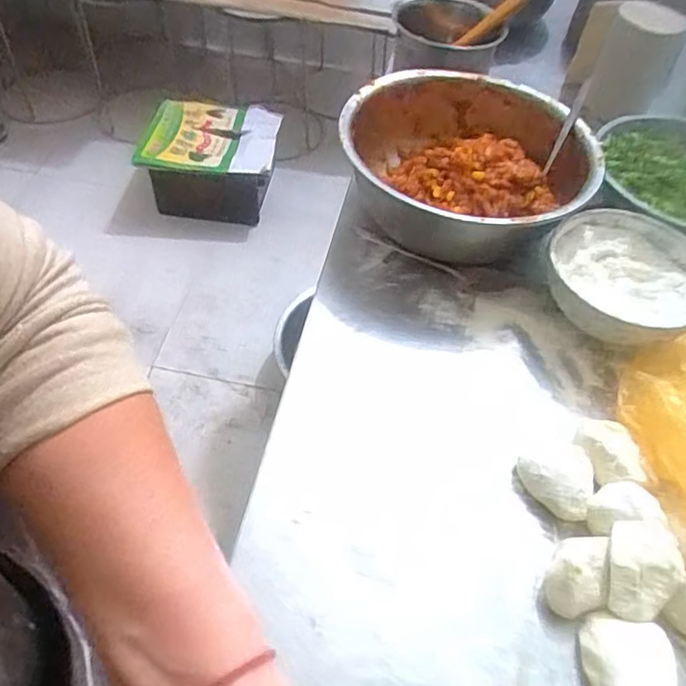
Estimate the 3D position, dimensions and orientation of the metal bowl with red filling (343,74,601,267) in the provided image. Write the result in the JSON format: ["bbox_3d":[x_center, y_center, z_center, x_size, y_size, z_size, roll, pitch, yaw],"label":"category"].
[{"bbox_3d":[0.120,-0.174,0.636,0.231,0.089,0.229,2,52,-2],"label":"metal bowl with red filling"}]

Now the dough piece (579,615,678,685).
[{"bbox_3d":[0.174,0.198,0.383,0.056,0.024,0.053,10,52,5],"label":"dough piece"}]

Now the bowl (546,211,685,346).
[{"bbox_3d":[0.254,-0.058,0.569,0.136,0.056,0.145,2,52,-2],"label":"bowl"}]

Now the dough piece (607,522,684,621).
[{"bbox_3d":[0.194,0.145,0.404,0.046,0.027,0.056,13,53,7],"label":"dough piece"}]

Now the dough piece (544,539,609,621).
[{"bbox_3d":[0.154,0.151,0.415,0.036,0.037,0.052,15,53,8],"label":"dough piece"}]

